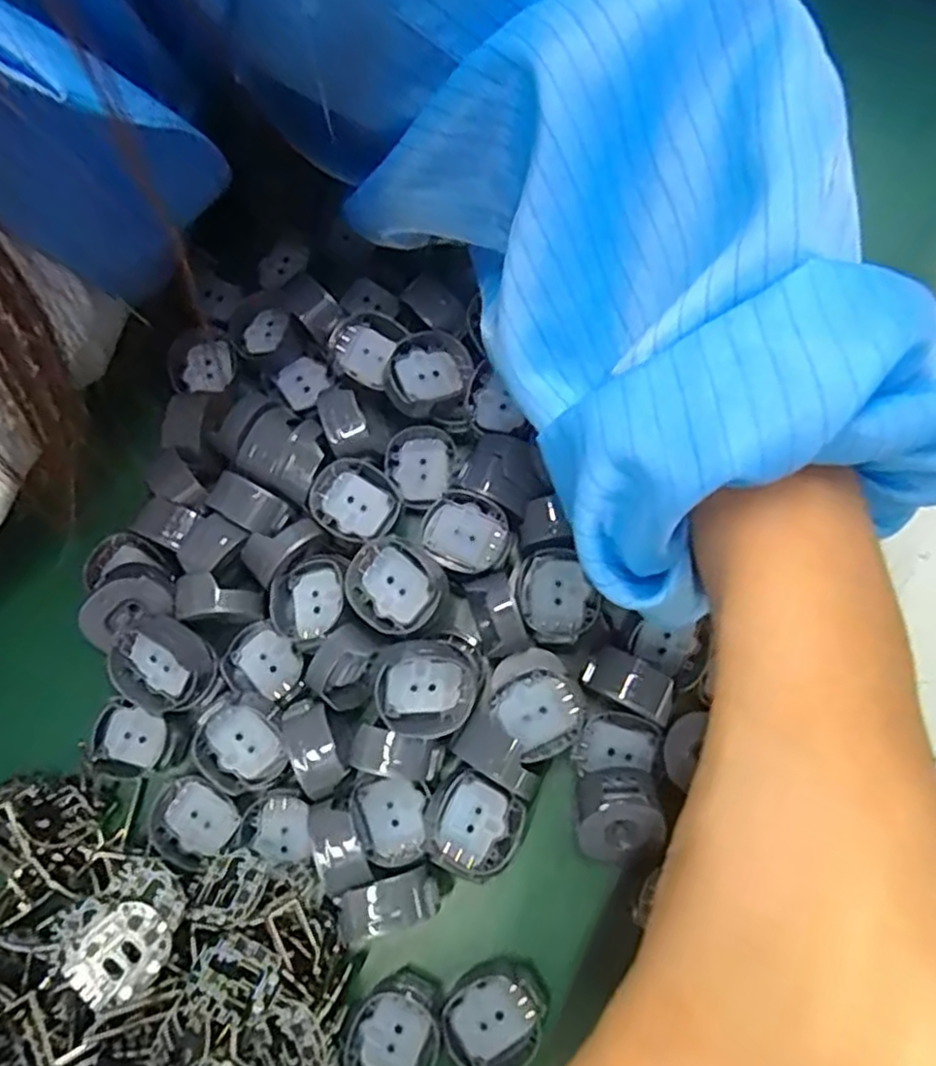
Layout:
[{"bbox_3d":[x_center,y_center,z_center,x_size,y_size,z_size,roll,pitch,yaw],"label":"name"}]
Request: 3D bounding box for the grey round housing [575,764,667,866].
[{"bbox_3d":[0.044,0.082,0.209,0.024,0.010,0.031,-5,116,7],"label":"grey round housing"}]

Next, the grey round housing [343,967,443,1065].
[{"bbox_3d":[-0.020,0.145,0.210,0.025,0.010,0.030,24,80,9],"label":"grey round housing"}]

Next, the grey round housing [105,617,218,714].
[{"bbox_3d":[-0.097,0.042,0.229,0.030,0.015,0.027,32,81,10],"label":"grey round housing"}]

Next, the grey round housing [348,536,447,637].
[{"bbox_3d":[-0.021,0.016,0.219,0.029,0.015,0.027,-1,87,15],"label":"grey round housing"}]

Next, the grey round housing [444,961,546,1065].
[{"bbox_3d":[0.008,0.140,0.209,0.029,0.013,0.026,-39,78,-5],"label":"grey round housing"}]

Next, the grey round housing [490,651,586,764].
[{"bbox_3d":[0.020,0.050,0.213,0.025,0.012,0.030,-29,77,-3],"label":"grey round housing"}]

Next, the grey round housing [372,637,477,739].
[{"bbox_3d":[-0.011,0.045,0.208,0.029,0.009,0.030,12,102,-16],"label":"grey round housing"}]

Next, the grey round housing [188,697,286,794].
[{"bbox_3d":[-0.070,0.065,0.221,0.029,0.010,0.024,44,86,-8],"label":"grey round housing"}]

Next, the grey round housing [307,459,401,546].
[{"bbox_3d":[-0.037,-0.009,0.239,0.029,0.015,0.024,30,81,10],"label":"grey round housing"}]

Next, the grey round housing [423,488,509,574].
[{"bbox_3d":[-0.001,0.002,0.234,0.027,0.020,0.024,27,80,9],"label":"grey round housing"}]

